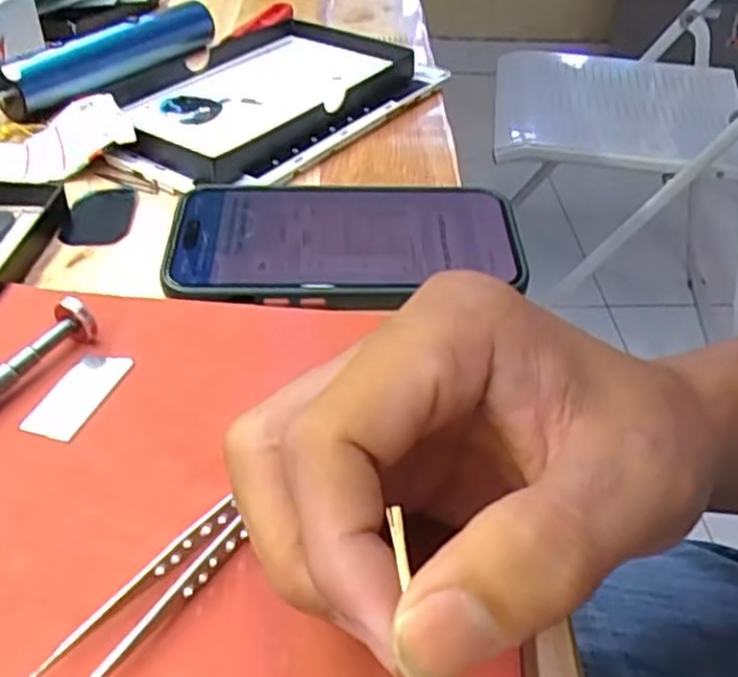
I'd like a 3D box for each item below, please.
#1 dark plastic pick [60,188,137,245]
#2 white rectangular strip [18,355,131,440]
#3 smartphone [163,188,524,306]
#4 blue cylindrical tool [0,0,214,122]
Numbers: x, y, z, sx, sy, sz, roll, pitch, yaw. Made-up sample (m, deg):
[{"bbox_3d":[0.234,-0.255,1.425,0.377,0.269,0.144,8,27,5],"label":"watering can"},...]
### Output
[{"bbox_3d":[-0.127,-0.057,0.352,0.031,0.007,0.046,0,40,-2],"label":"dark plastic pick"},{"bbox_3d":[-0.099,0.019,0.256,0.017,0.004,0.039,15,42,15],"label":"white rectangular strip"},{"bbox_3d":[-0.010,-0.043,0.321,0.145,0.010,0.073,-1,42,0],"label":"smartphone"},{"bbox_3d":[-0.151,-0.171,0.451,0.024,0.033,0.150,33,51,32],"label":"blue cylindrical tool"}]

